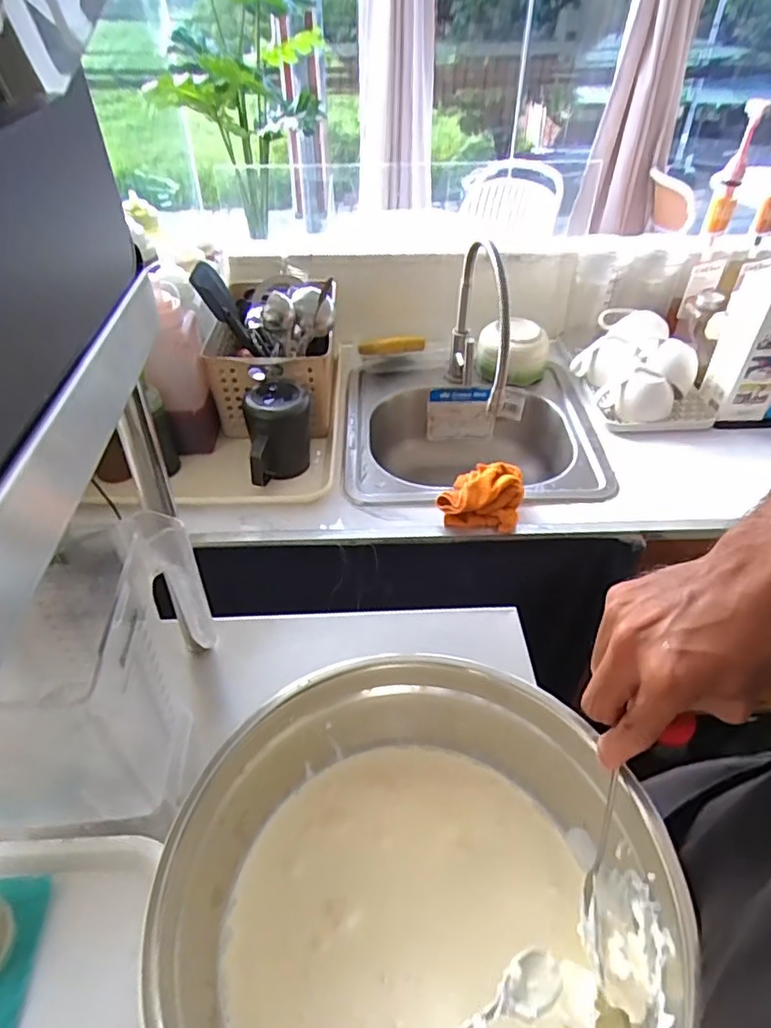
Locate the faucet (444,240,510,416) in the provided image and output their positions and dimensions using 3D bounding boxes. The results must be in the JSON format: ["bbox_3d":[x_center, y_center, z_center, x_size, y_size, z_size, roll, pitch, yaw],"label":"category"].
[{"bbox_3d":[0.149,-0.287,0.926,0.096,0.238,0.243,5,43,5],"label":"faucet"}]

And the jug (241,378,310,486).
[{"bbox_3d":[-0.144,-0.113,0.829,0.084,0.110,0.117,-5,43,-6],"label":"jug"}]

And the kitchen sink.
[{"bbox_3d":[0.129,-0.092,0.986,0.381,0.153,0.347,-1,43,-2],"label":"kitchen sink"}]

